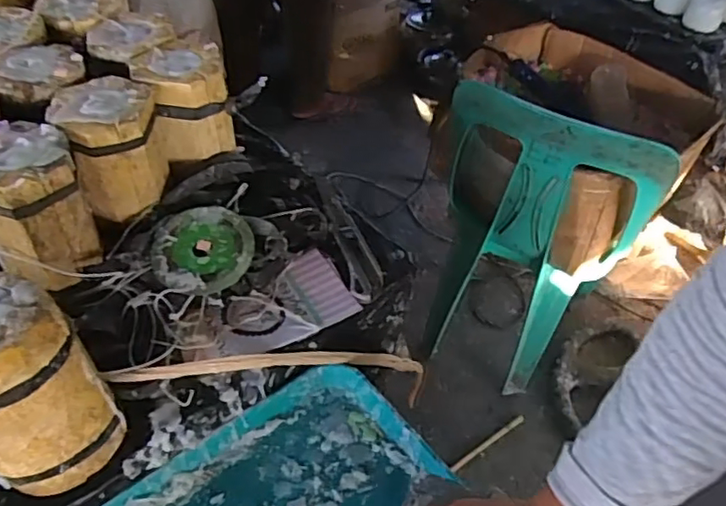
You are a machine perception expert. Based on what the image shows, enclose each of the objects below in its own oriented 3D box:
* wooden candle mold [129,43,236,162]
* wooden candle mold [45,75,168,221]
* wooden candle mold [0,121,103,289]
[{"bbox_3d":[-0.187,-0.157,0.637,0.090,0.091,0.091,-14,50,-18],"label":"wooden candle mold"},{"bbox_3d":[-0.241,-0.098,0.591,0.085,0.111,0.085,-4,47,-10],"label":"wooden candle mold"},{"bbox_3d":[-0.288,-0.040,0.531,0.090,0.109,0.094,-30,57,-30],"label":"wooden candle mold"}]

